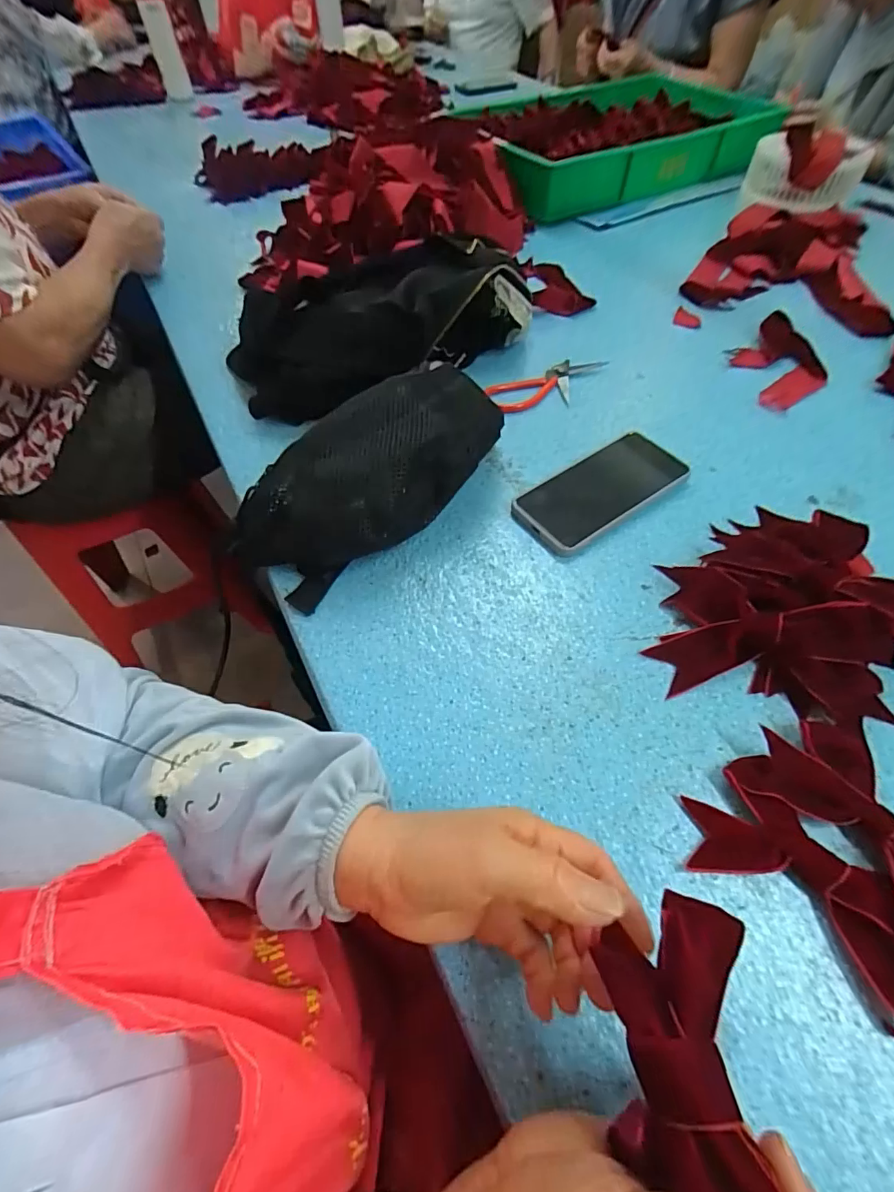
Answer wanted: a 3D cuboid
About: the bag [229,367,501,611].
[{"bbox_3d":[-0.060,-0.105,0.423,0.260,0.085,0.123,-34,61,-19],"label":"bag"}]

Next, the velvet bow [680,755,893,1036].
[{"bbox_3d":[0.201,0.165,0.272,0.075,0.015,0.134,-27,59,-15],"label":"velvet bow"}]

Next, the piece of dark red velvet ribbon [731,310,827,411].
[{"bbox_3d":[0.392,-0.274,0.567,0.096,0.018,0.162,35,64,22],"label":"piece of dark red velvet ribbon"}]

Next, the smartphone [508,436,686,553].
[{"bbox_3d":[0.142,-0.100,0.451,0.156,0.011,0.076,-33,63,-14],"label":"smartphone"}]

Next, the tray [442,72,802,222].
[{"bbox_3d":[0.327,-0.862,0.920,0.594,0.103,0.341,-22,58,-12],"label":"tray"}]

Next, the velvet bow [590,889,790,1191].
[{"bbox_3d":[0.089,0.172,0.175,0.052,0.030,0.102,-1,50,2],"label":"velvet bow"}]

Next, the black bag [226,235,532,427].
[{"bbox_3d":[-0.077,-0.314,0.557,0.334,0.103,0.141,-22,58,-12],"label":"black bag"}]

